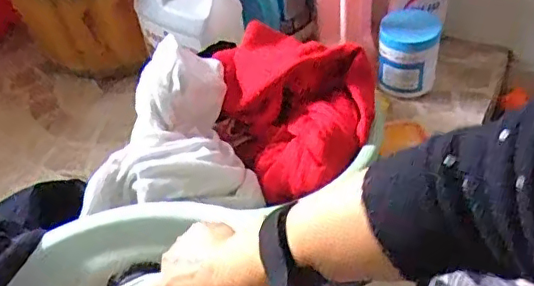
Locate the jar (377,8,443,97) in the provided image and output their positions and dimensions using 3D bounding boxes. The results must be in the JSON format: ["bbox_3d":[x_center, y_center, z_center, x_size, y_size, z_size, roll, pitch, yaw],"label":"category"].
[{"bbox_3d":[0.215,-0.138,0.862,0.089,0.114,0.074,5,46,10],"label":"jar"}]

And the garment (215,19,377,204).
[{"bbox_3d":[0.035,-0.048,0.716,0.189,0.120,0.232,-7,45,-2],"label":"garment"}]

